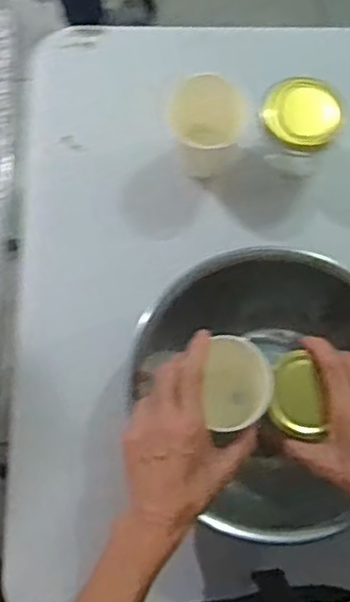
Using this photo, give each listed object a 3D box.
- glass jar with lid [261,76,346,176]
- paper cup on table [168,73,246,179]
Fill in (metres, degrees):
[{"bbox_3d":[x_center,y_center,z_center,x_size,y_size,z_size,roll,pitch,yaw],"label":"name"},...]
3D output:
[{"bbox_3d":[0.117,-0.167,0.648,0.070,0.079,0.067,0,77,-1],"label":"glass jar with lid"},{"bbox_3d":[0.029,-0.163,0.645,0.067,0.081,0.064,7,77,1],"label":"paper cup on table"}]

